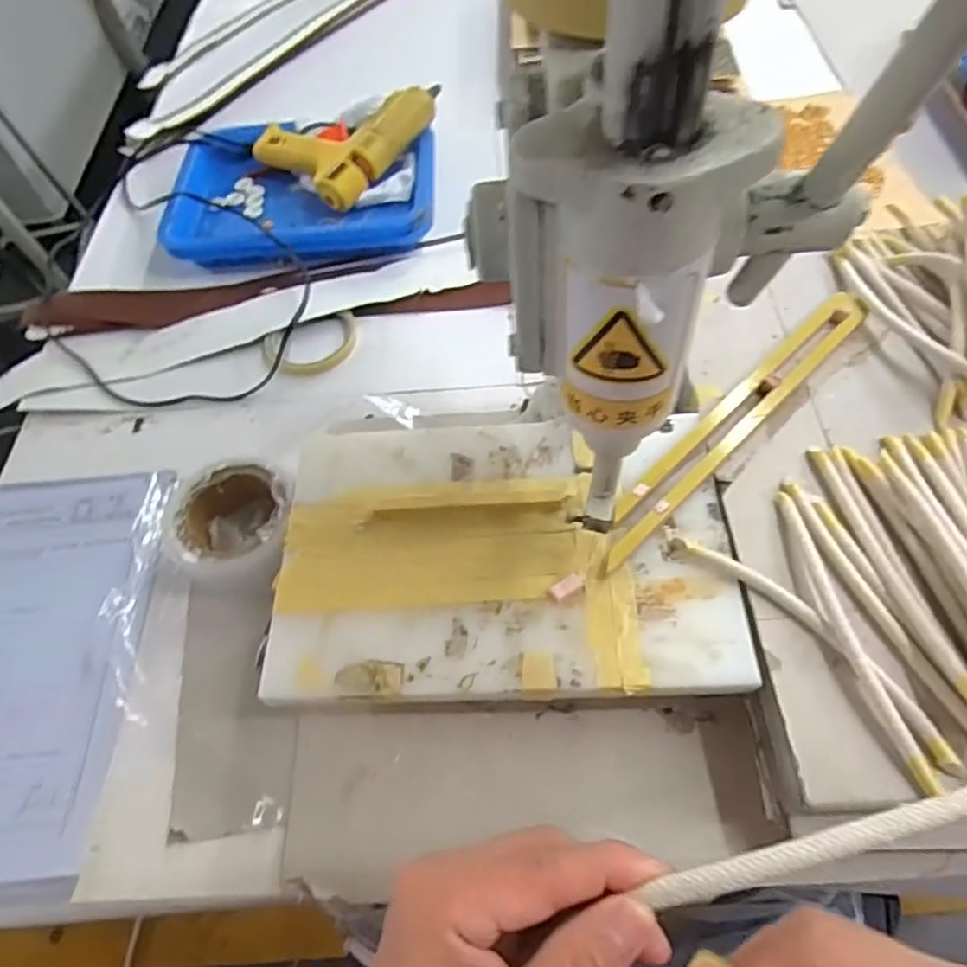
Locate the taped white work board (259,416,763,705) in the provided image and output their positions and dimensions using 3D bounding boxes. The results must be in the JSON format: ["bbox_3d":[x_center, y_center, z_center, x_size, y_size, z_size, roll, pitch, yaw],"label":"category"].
[{"bbox_3d":[0.014,0.040,0.444,0.299,0.017,0.201,-1,59,2],"label":"taped white work board"}]

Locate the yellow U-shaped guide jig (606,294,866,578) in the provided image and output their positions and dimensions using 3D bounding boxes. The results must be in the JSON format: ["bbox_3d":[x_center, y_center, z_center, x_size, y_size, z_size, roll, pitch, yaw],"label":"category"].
[{"bbox_3d":[0.184,-0.050,0.479,0.306,0.014,0.034,-41,64,-18],"label":"yellow U-shaped guide jig"}]

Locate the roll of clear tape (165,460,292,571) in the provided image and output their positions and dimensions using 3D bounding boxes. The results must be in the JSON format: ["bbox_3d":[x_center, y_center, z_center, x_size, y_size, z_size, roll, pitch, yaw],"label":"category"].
[{"bbox_3d":[-0.190,0.029,0.513,0.090,0.053,0.089,-1,59,2],"label":"roll of clear tape"}]

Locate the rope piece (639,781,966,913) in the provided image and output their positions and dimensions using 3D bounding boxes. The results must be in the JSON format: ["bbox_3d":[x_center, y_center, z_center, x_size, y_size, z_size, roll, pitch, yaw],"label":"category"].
[{"bbox_3d":[0.154,0.110,0.224,0.202,0.012,0.011,-17,59,-3],"label":"rope piece"}]

